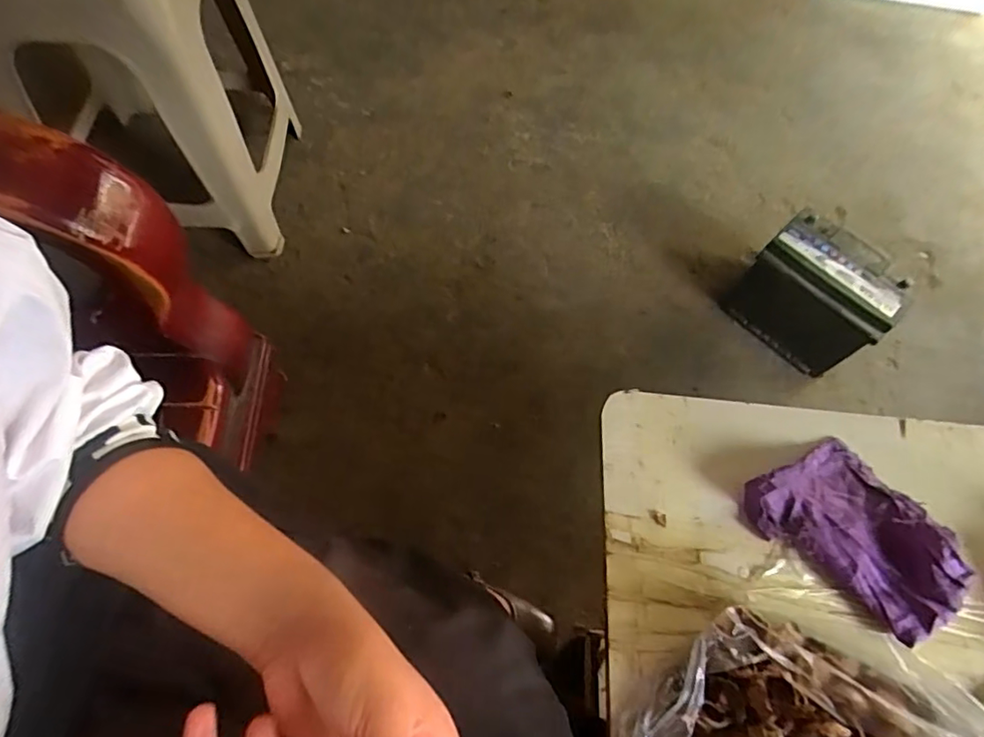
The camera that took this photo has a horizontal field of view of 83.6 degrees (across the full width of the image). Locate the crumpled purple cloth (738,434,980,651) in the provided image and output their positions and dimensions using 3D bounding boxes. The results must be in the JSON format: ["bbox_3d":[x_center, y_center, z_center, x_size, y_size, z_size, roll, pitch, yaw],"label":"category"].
[{"bbox_3d":[0.296,0.128,0.442,0.120,0.034,0.157,-35,72,-20],"label":"crumpled purple cloth"}]

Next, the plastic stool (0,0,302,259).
[{"bbox_3d":[-0.571,-0.507,0.946,0.329,0.494,0.415,-4,64,-7],"label":"plastic stool"}]

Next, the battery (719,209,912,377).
[{"bbox_3d":[0.563,-0.122,0.974,0.143,0.192,0.226,-40,73,-21],"label":"battery"}]

